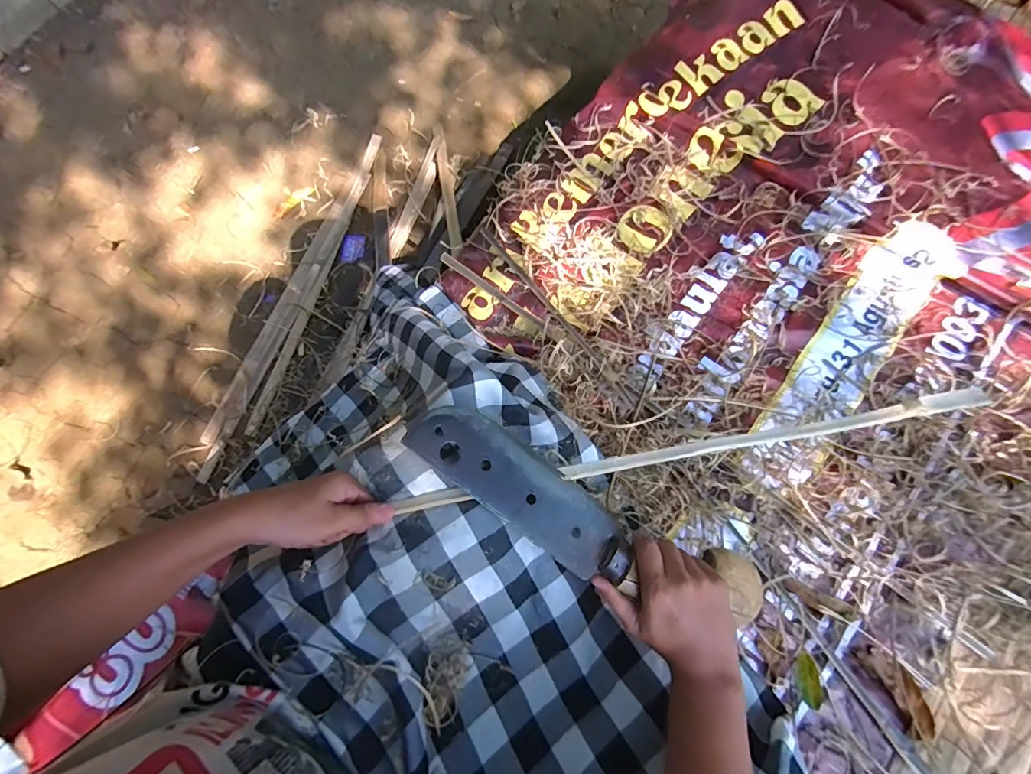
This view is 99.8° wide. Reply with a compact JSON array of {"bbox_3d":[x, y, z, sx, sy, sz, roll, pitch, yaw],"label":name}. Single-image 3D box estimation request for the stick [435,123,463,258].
[{"bbox_3d":[-0.181,-0.528,1.148,0.038,0.029,0.468,-9,67,-2],"label":"stick"}]

